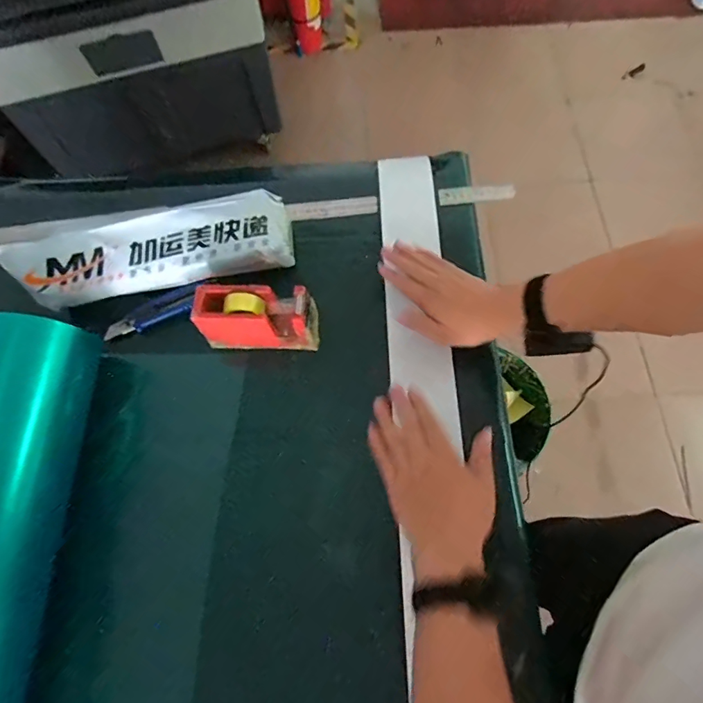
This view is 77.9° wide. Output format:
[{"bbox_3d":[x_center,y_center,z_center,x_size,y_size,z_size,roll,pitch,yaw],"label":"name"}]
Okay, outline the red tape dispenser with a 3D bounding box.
[{"bbox_3d":[-0.112,-0.039,0.524,0.138,0.078,0.052,3,70,2],"label":"red tape dispenser"}]

